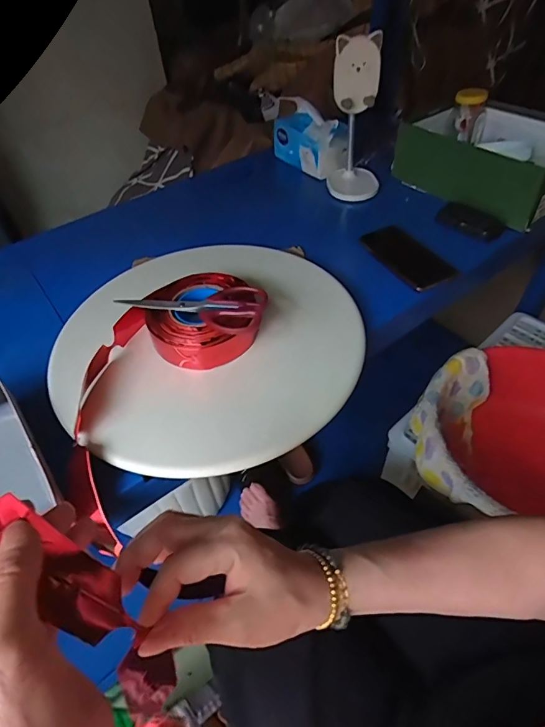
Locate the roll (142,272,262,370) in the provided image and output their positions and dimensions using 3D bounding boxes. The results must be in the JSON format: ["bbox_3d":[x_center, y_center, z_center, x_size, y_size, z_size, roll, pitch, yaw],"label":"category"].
[{"bbox_3d":[-0.091,-0.061,0.563,0.145,0.048,0.151,-13,49,-6],"label":"roll"}]

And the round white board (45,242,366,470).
[{"bbox_3d":[-0.081,-0.029,0.578,0.390,0.041,0.368,1,53,-1],"label":"round white board"}]

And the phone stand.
[{"bbox_3d":[0.149,-0.441,0.779,0.082,0.241,0.110,3,49,7],"label":"phone stand"}]

